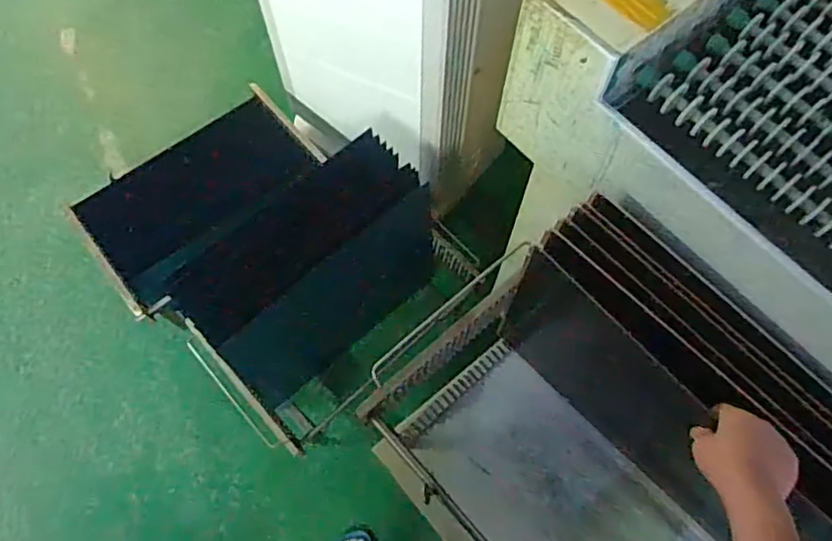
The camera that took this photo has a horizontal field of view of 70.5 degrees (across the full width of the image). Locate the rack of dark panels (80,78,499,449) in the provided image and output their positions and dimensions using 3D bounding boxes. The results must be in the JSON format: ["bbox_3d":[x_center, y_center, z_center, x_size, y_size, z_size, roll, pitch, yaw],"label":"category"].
[{"bbox_3d":[-0.367,-0.077,1.513,0.661,0.347,0.835,-42,73,-16],"label":"rack of dark panels"}]

